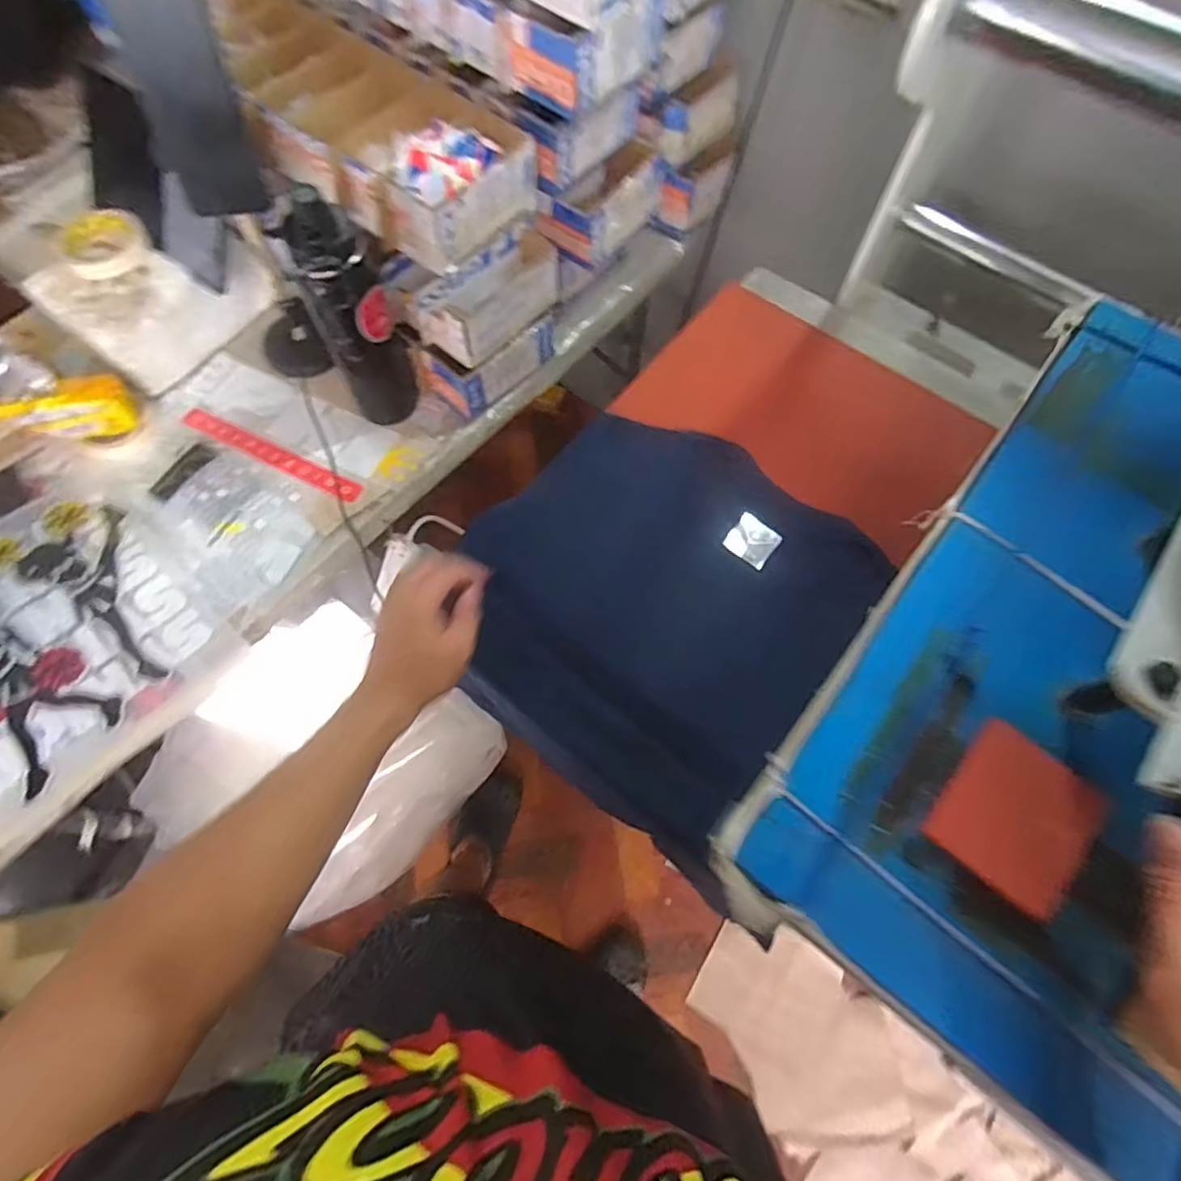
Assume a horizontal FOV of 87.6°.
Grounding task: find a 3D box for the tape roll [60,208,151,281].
[{"bbox_3d":[-0.581,-0.415,0.742,0.091,0.028,0.091,1,67,-1],"label":"tape roll"}]

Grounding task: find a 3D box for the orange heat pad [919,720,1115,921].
[{"bbox_3d":[0.255,0.134,0.364,0.077,0.016,0.090,40,72,14],"label":"orange heat pad"}]

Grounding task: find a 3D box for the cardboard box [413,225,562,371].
[{"bbox_3d":[-0.108,-0.352,0.723,0.072,0.069,0.191,38,71,13],"label":"cardboard box"}]

